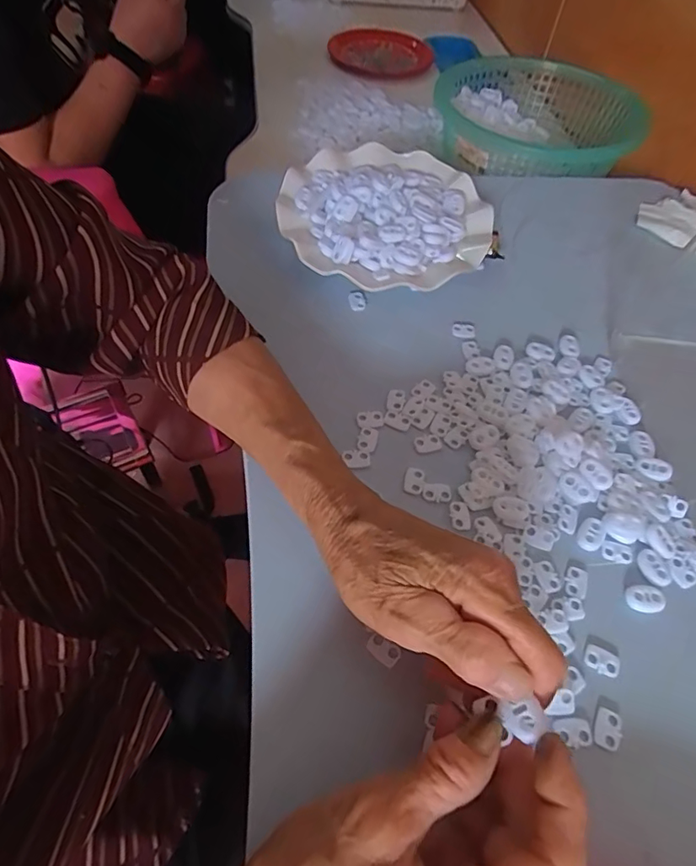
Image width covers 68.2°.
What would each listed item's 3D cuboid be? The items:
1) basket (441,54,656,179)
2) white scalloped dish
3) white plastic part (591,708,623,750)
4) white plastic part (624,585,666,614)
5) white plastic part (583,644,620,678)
[{"bbox_3d":[0.216,-0.365,0.612,0.229,0.070,0.245,2,56,-3],"label":"basket"},{"bbox_3d":[0.029,-0.187,0.448,0.174,0.037,0.174,2,56,-3],"label":"white scalloped dish"},{"bbox_3d":[0.131,0.148,0.258,0.013,0.004,0.018,21,57,10],"label":"white plastic part"},{"bbox_3d":[0.172,0.095,0.296,0.023,0.004,0.014,5,56,-1],"label":"white plastic part"},{"bbox_3d":[0.138,0.123,0.277,0.018,0.004,0.013,24,57,12],"label":"white plastic part"}]

